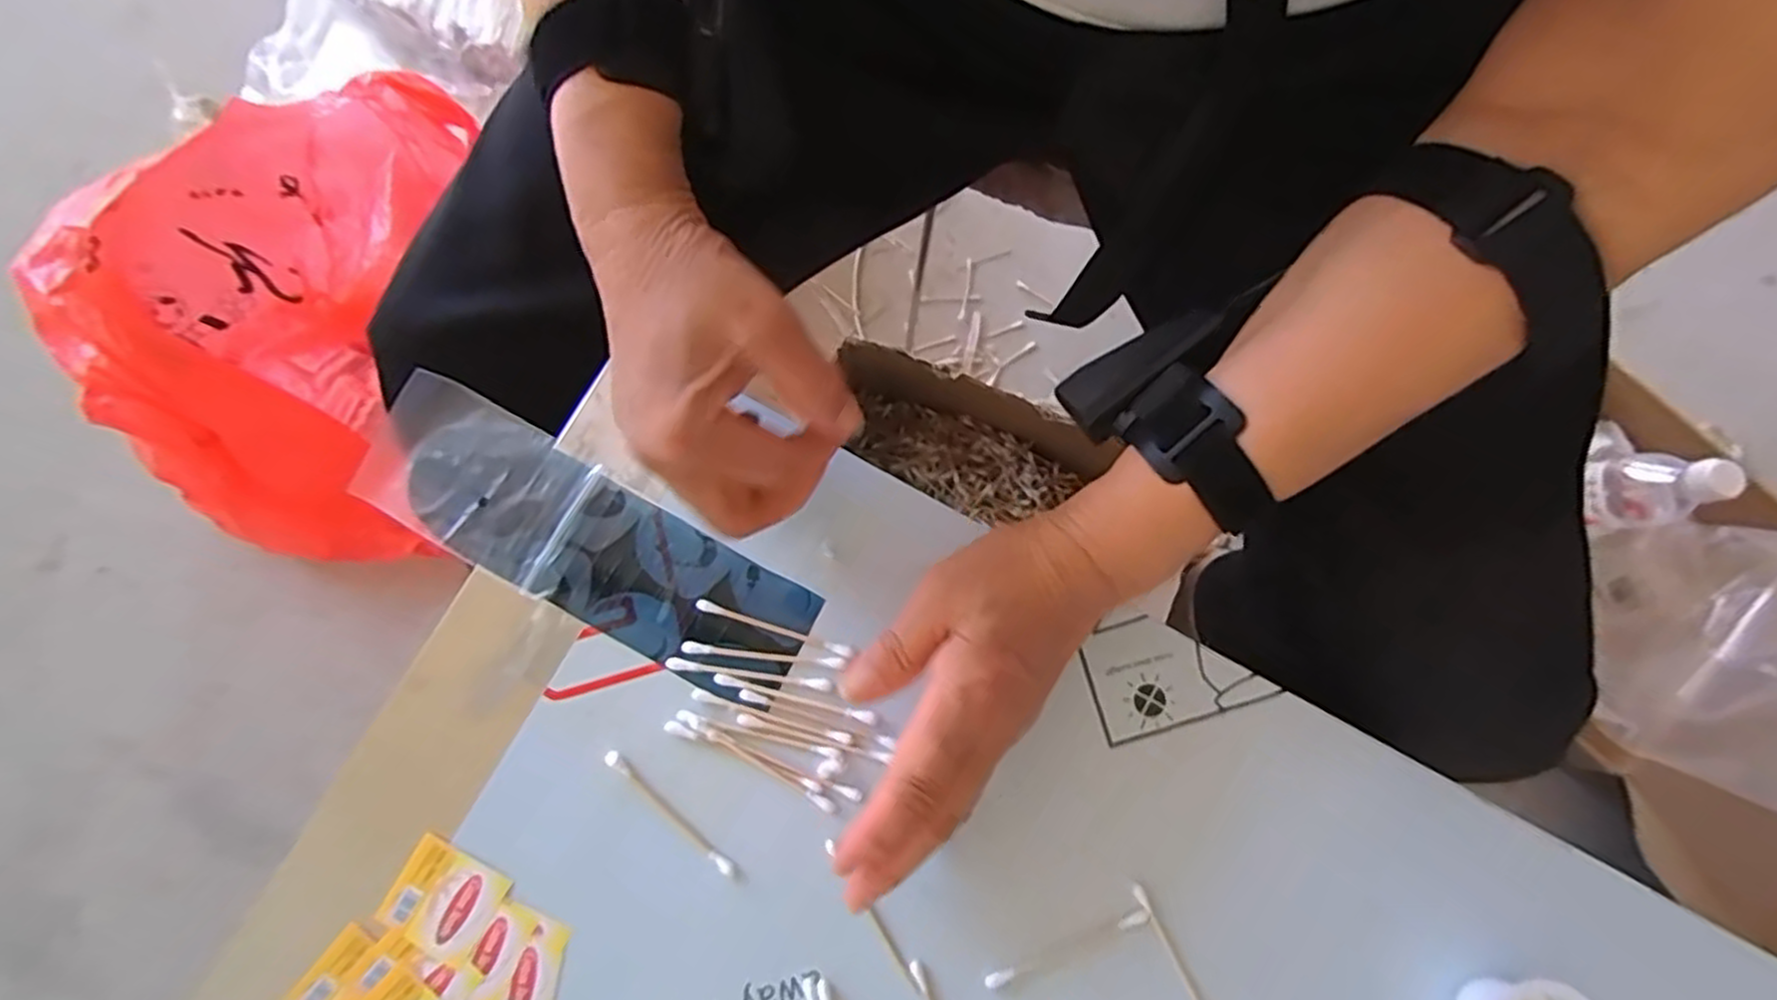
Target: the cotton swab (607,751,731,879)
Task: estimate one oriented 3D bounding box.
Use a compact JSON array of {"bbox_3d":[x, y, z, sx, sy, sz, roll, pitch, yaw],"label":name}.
[{"bbox_3d":[-0.094,0.134,0.327,0.073,0.004,0.006,40,83,5],"label":"cotton swab"}]

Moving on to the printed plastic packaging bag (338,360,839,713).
[{"bbox_3d":[-0.136,0.019,0.345,0.208,0.011,0.063,29,81,2],"label":"printed plastic packaging bag"}]

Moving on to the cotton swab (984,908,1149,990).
[{"bbox_3d":[0.075,0.189,0.322,0.073,0.004,0.007,-21,82,-4],"label":"cotton swab"}]

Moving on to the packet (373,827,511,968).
[{"bbox_3d":[-0.189,0.170,0.323,0.044,0.004,0.039,28,82,3],"label":"packet"}]

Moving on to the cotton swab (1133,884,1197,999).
[{"bbox_3d":[0.122,0.196,0.320,0.005,0.004,0.071,-26,82,-5],"label":"cotton swab"}]

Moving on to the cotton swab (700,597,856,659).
[{"bbox_3d":[-0.051,0.058,0.344,0.072,0.004,0.005,18,81,2],"label":"cotton swab"}]

